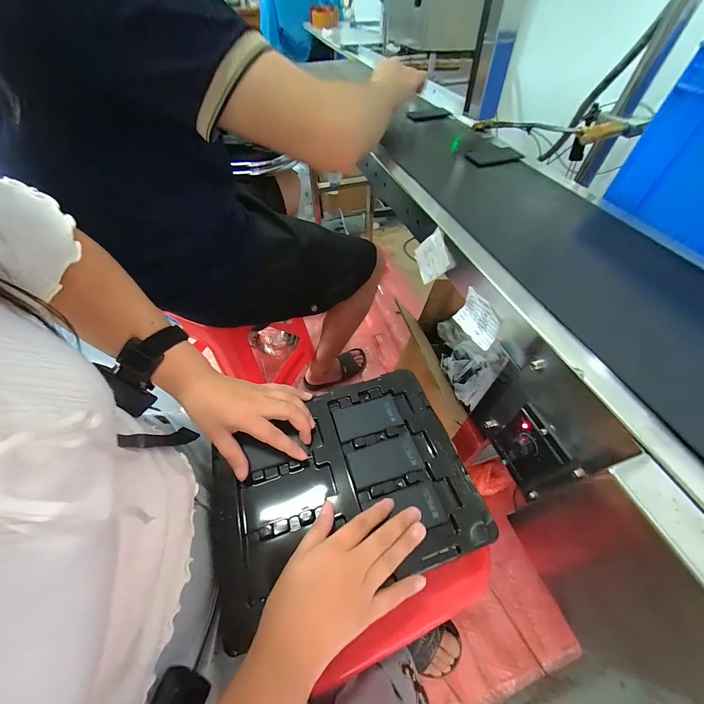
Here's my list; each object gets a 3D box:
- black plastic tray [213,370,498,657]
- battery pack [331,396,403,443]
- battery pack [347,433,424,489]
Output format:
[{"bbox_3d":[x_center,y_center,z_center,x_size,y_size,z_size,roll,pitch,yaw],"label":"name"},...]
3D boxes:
[{"bbox_3d":[-0.012,0.143,0.341,0.276,0.016,0.210,-14,53,-11],"label":"black plastic tray"},{"bbox_3d":[0.020,0.085,0.386,0.084,0.007,0.044,-13,53,-11],"label":"battery pack"},{"bbox_3d":[0.039,0.129,0.354,0.080,0.006,0.043,-13,53,-11],"label":"battery pack"}]

